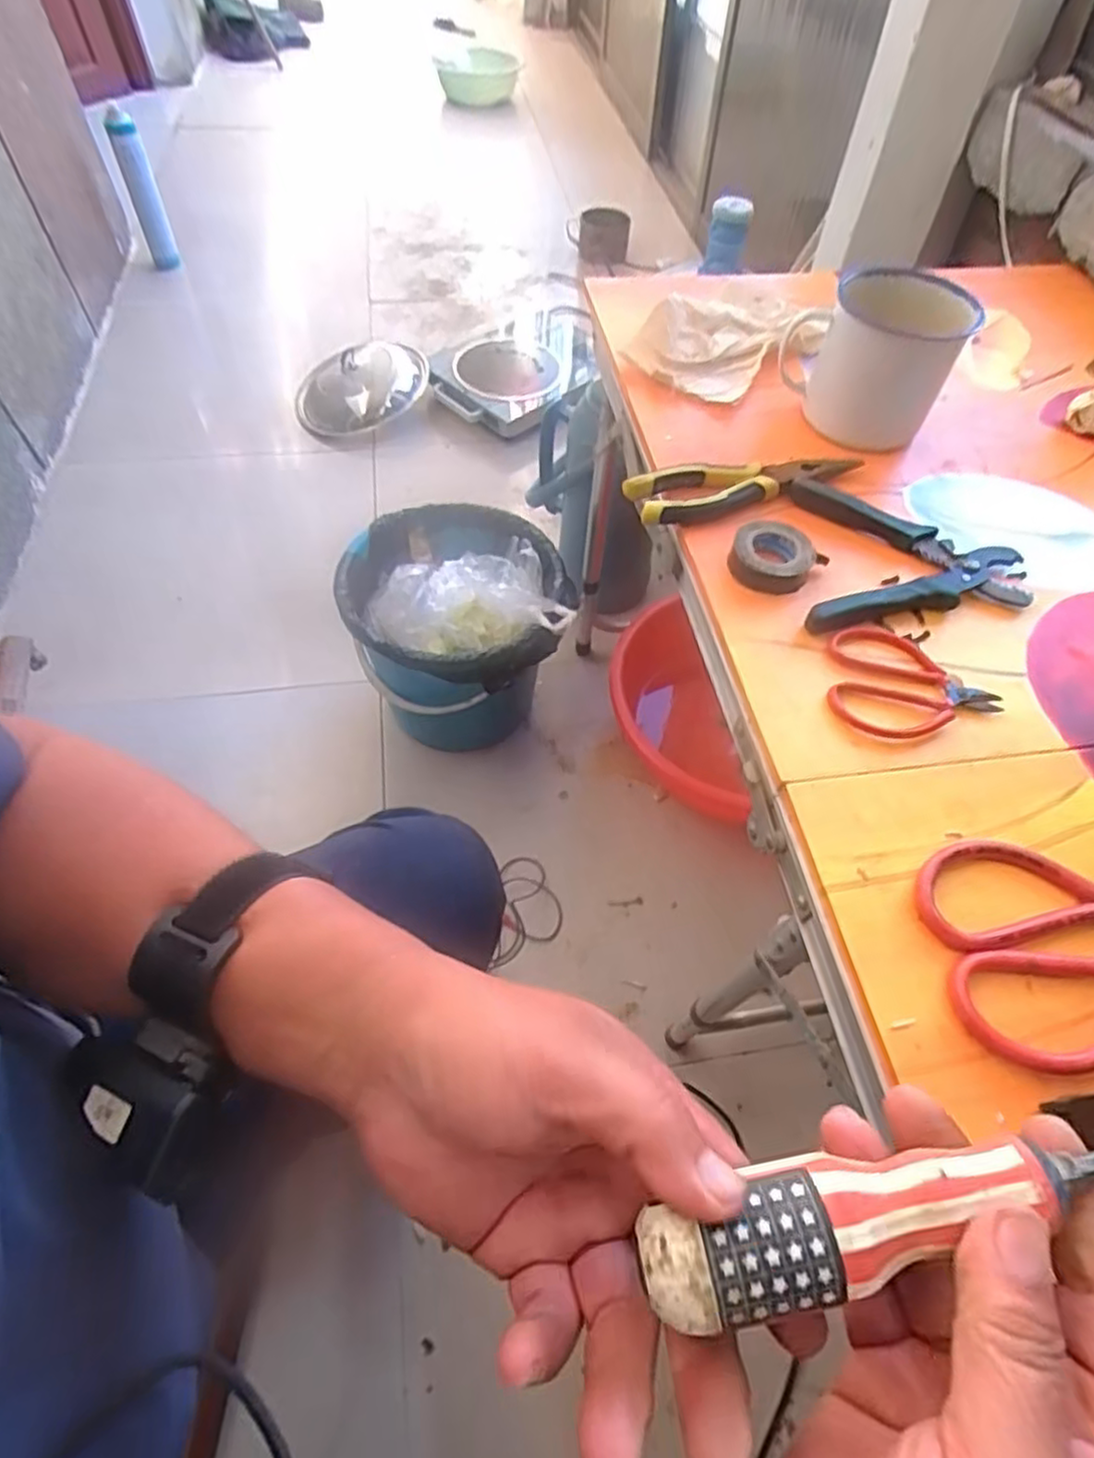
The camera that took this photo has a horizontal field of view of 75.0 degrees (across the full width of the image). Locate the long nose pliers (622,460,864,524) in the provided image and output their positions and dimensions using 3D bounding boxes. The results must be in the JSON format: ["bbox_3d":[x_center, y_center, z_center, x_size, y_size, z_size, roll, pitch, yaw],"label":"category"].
[{"bbox_3d":[0.149,-0.182,0.533,0.180,0.015,0.049,-9,57,-8],"label":"long nose pliers"}]

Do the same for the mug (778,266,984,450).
[{"bbox_3d":[0.257,-0.299,0.575,0.129,0.106,0.089,18,58,9],"label":"mug"}]

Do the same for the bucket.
[{"bbox_3d":[-0.116,-0.124,0.998,0.282,0.270,0.264,1,56,-1],"label":"bucket"}]

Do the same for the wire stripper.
[{"bbox_3d":[0.252,-0.114,0.494,0.150,0.015,0.137,6,57,2],"label":"wire stripper"}]

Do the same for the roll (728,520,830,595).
[{"bbox_3d":[0.158,-0.118,0.491,0.054,0.021,0.054,1,56,-1],"label":"roll"}]

